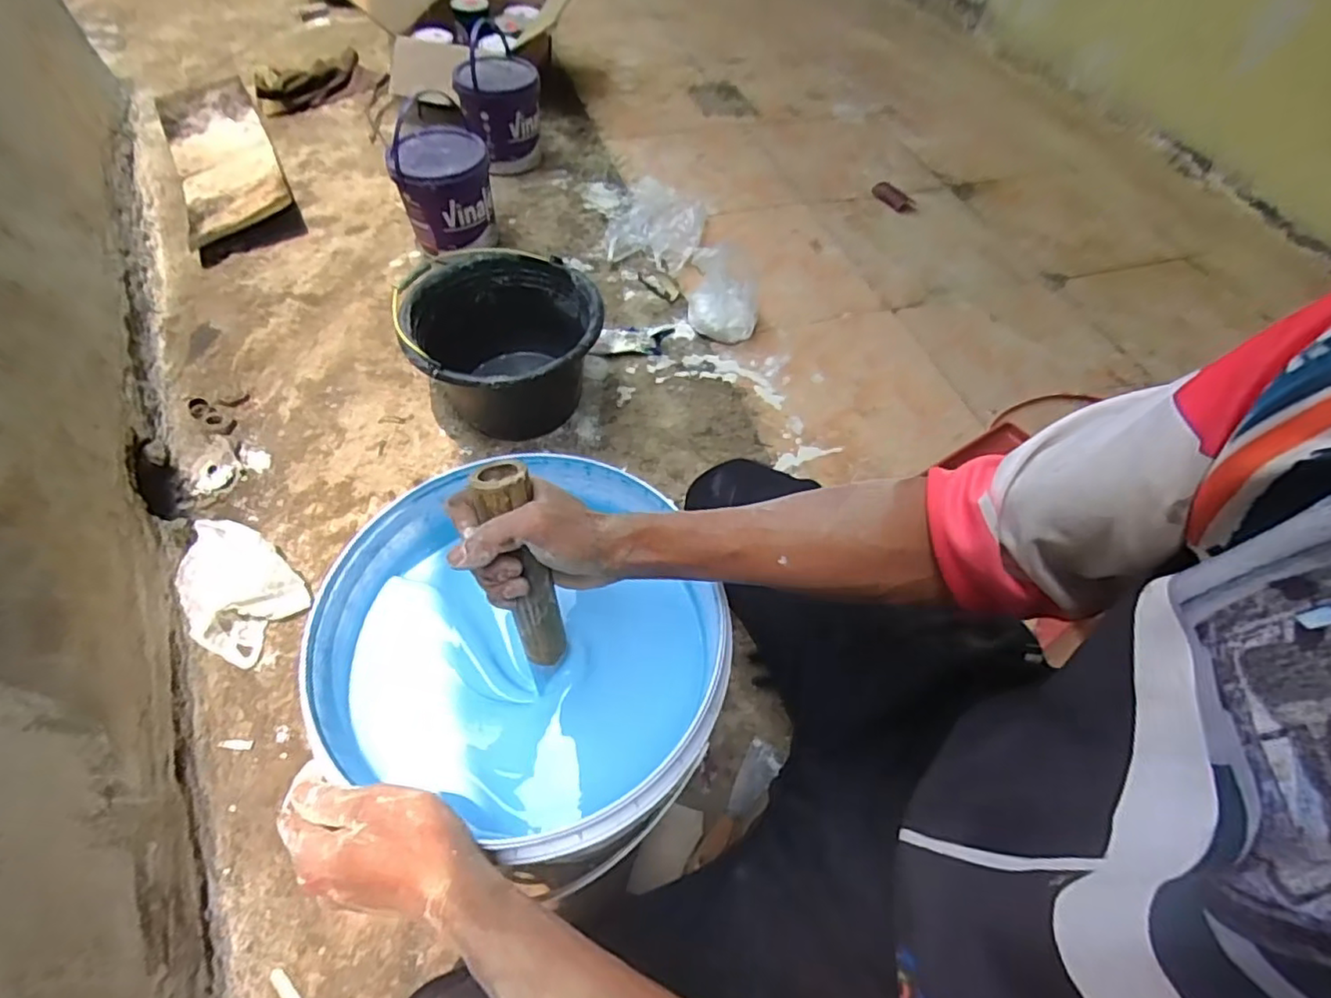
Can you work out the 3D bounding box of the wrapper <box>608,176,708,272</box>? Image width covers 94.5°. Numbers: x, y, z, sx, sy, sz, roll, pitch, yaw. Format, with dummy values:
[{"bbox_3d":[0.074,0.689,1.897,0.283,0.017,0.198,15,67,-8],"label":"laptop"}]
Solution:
[{"bbox_3d":[-0.018,-0.635,1.387,0.214,0.035,0.341,11,55,4],"label":"wrapper"}]

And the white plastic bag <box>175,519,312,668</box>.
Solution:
[{"bbox_3d":[-0.574,0.117,0.814,0.161,0.084,0.140,28,58,16],"label":"white plastic bag"}]

